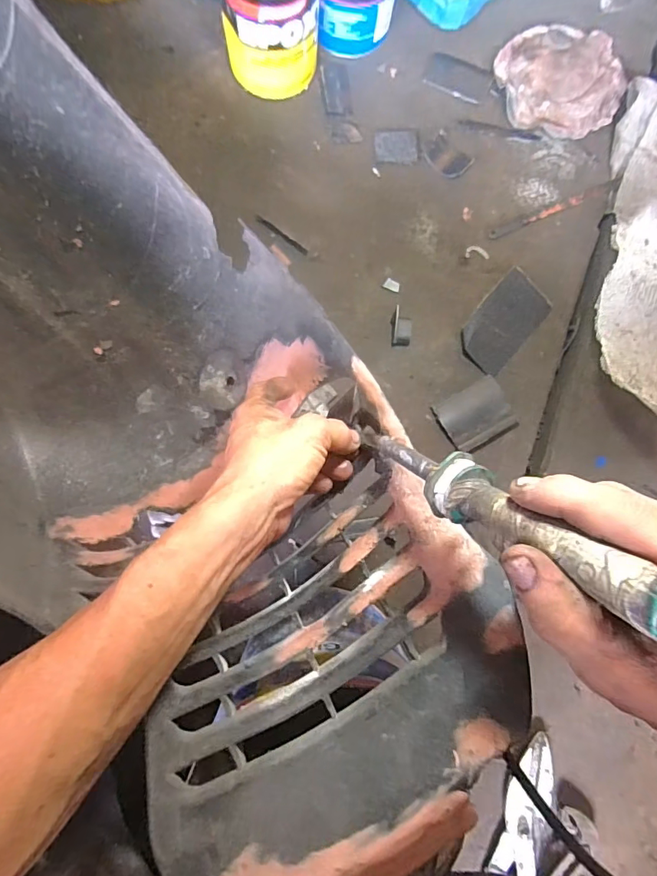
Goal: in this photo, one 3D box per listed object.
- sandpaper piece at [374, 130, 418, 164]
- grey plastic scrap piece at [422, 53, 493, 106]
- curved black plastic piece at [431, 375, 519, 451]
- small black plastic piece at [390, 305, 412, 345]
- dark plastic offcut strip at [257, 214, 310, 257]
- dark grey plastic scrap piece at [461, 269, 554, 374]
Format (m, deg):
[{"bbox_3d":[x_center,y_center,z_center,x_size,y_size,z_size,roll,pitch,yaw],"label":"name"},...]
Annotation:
[{"bbox_3d":[0.083,-0.355,0.556,0.052,0.004,0.038,0,93,1],"label":"sandpaper piece"},{"bbox_3d":[0.163,-0.449,0.570,0.078,0.004,0.038,21,101,-4],"label":"grey plastic scrap piece"},{"bbox_3d":[0.168,-0.027,0.521,0.080,0.012,0.064,-29,86,-6],"label":"curved black plastic piece"},{"bbox_3d":[0.084,-0.127,0.521,0.021,0.019,0.040,0,84,-3],"label":"small black plastic piece"},{"bbox_3d":[-0.055,-0.241,0.542,0.072,0.007,0.008,34,83,1],"label":"dark plastic offcut strip"},{"bbox_3d":[0.206,-0.136,0.531,0.066,0.015,0.119,42,84,2],"label":"dark grey plastic scrap piece"}]

